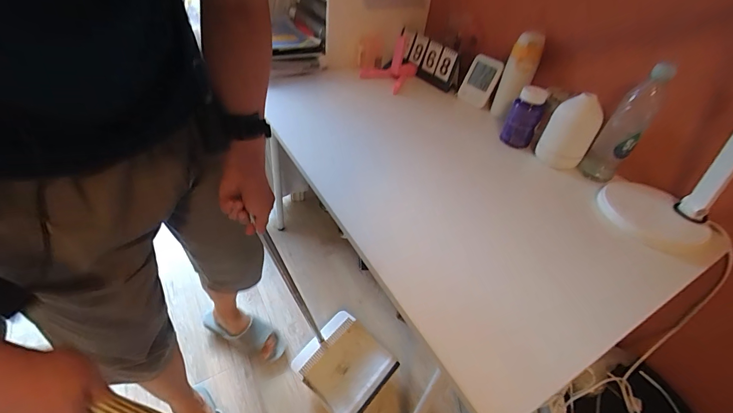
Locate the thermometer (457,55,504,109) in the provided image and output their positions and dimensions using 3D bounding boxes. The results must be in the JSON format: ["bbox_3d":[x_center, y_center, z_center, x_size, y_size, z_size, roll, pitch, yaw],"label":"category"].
[{"bbox_3d":[0.300,-0.335,0.911,0.013,0.121,0.105,2,34,-40],"label":"thermometer"}]

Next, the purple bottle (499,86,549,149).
[{"bbox_3d":[0.351,-0.199,0.763,0.065,0.113,0.074,19,43,16],"label":"purple bottle"}]

